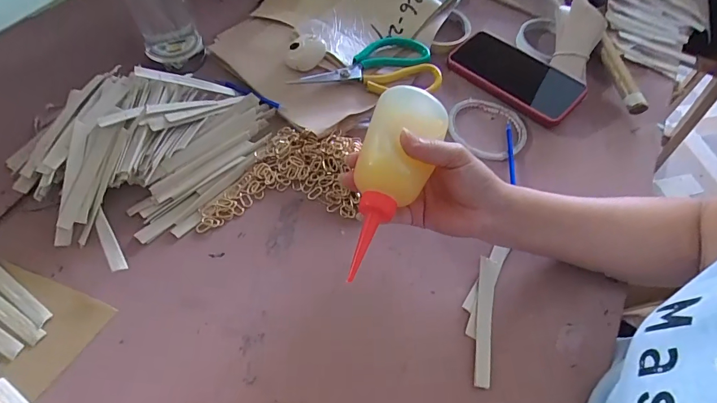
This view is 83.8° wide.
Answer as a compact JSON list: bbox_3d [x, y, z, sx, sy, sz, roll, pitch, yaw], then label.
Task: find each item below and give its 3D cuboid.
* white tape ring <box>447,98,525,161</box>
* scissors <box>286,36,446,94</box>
[{"bbox_3d":[0.154,-0.088,0.480,0.092,0.015,0.076,30,62,13],"label":"white tape ring"},{"bbox_3d":[0.011,-0.175,0.506,0.181,0.020,0.086,-5,60,-7],"label":"scissors"}]

